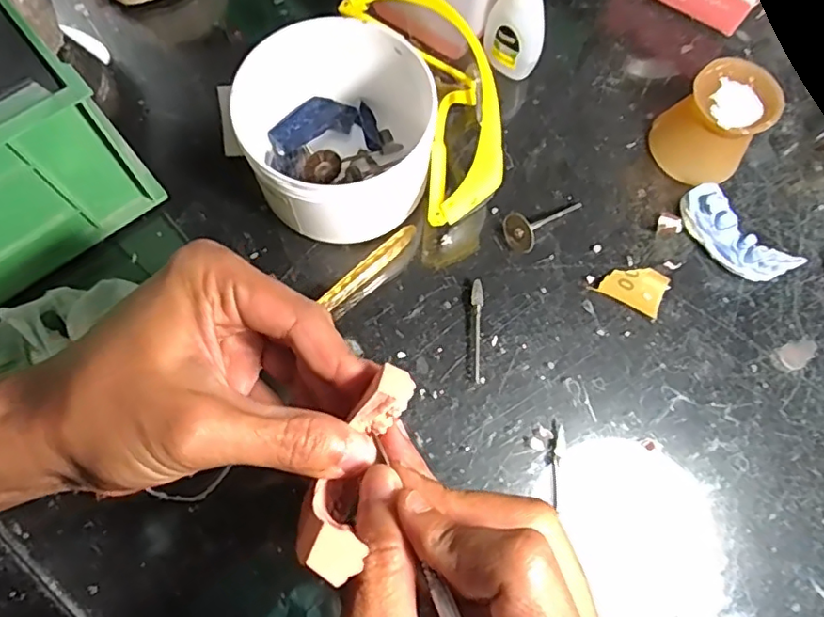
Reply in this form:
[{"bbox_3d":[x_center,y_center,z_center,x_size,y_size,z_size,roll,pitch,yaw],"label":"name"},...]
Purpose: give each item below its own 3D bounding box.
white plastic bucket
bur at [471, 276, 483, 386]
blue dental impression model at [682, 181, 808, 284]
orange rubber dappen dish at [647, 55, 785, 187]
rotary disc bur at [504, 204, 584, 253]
[{"bbox_3d":[-0.035,-0.086,0.286,0.091,0.062,0.091,1,73,-2],"label":"white plastic bucket"},{"bbox_3d":[0.033,0.011,0.287,0.006,0.005,0.051,3,72,-2],"label":"bur"},{"bbox_3d":[0.169,-0.036,0.300,0.064,0.022,0.022,42,76,10],"label":"blue dental impression model"},{"bbox_3d":[0.163,-0.097,0.306,0.047,0.046,0.048,1,73,-2],"label":"orange rubber dappen dish"},{"bbox_3d":[0.071,-0.046,0.306,0.047,0.018,0.021,-28,75,-24],"label":"rotary disc bur"}]

